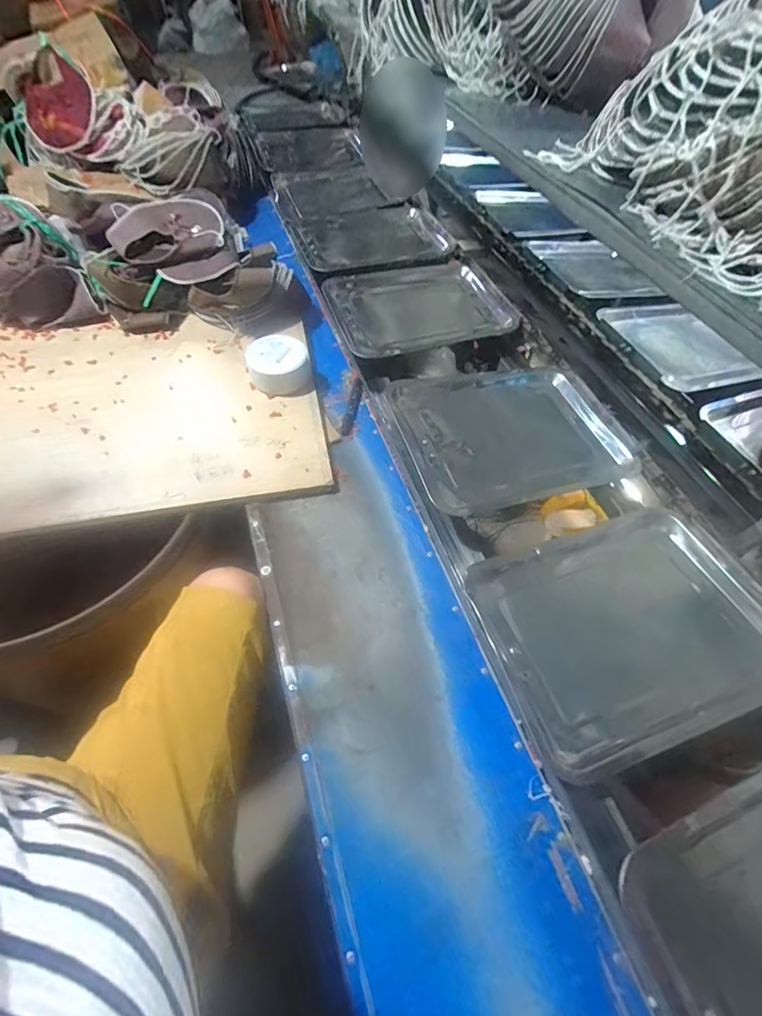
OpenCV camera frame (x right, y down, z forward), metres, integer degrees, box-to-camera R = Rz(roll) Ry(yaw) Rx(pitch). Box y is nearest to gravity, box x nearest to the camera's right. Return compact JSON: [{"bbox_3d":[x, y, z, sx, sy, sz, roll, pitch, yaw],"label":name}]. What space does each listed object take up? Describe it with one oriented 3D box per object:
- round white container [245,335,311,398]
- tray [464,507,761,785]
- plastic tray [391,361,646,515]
[{"bbox_3d":[-0.180,-0.252,0.765,0.100,0.053,0.099,-17,59,-14],"label":"round white container"},{"bbox_3d":[0.308,0.140,0.549,0.343,0.040,0.258,-15,58,-13],"label":"tray"},{"bbox_3d":[0.203,-0.128,0.698,0.358,0.030,0.278,-11,58,-15],"label":"plastic tray"}]

